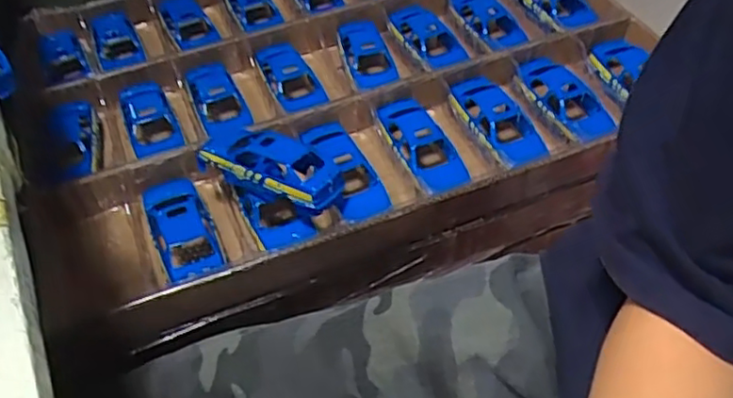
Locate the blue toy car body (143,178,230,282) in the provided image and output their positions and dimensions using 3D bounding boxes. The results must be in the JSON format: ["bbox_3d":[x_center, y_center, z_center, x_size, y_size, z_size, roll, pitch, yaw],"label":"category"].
[{"bbox_3d":[-0.159,0.021,0.561,0.051,0.031,0.122,-22,51,-16],"label":"blue toy car body"}]

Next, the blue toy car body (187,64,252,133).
[{"bbox_3d":[-0.155,-0.104,0.685,0.051,0.029,0.096,-20,50,-14],"label":"blue toy car body"}]

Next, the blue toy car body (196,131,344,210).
[{"bbox_3d":[-0.084,-0.026,0.574,0.135,0.056,0.059,22,52,21],"label":"blue toy car body"}]

